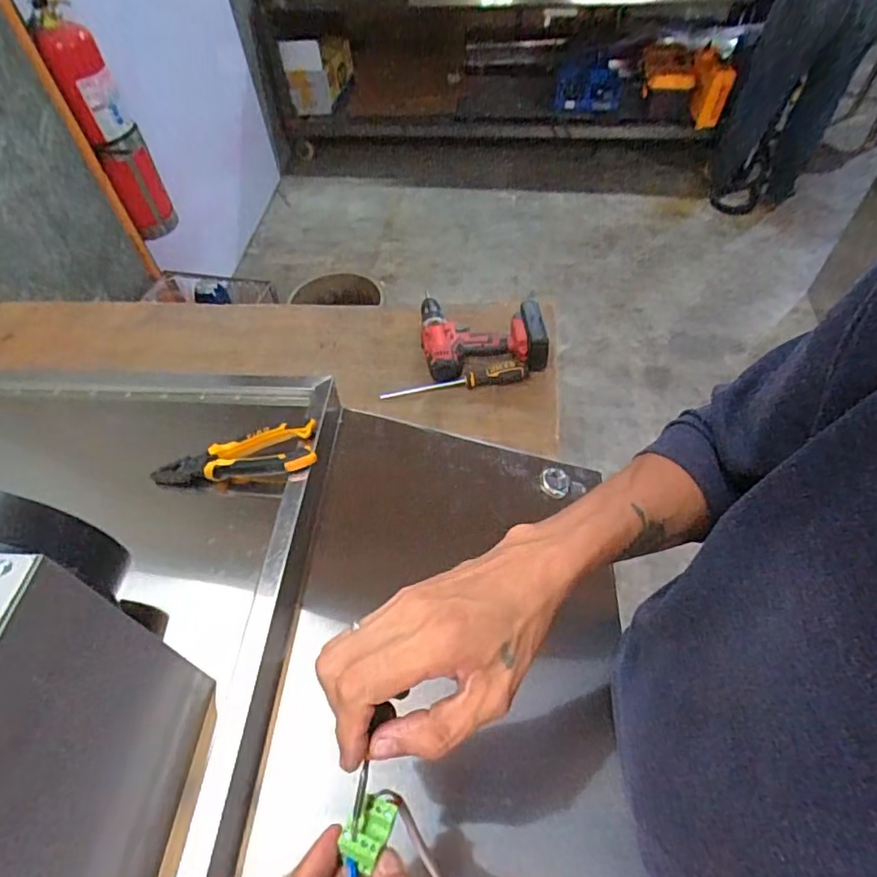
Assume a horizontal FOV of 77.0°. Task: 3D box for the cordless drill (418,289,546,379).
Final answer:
[{"bbox_3d":[0.074,-0.189,0.973,0.208,0.078,0.184,-8,53,-3],"label":"cordless drill"}]

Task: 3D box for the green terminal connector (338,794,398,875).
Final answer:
[{"bbox_3d":[-0.036,0.200,0.281,0.021,0.013,0.030,18,56,15],"label":"green terminal connector"}]

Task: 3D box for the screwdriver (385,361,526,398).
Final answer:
[{"bbox_3d":[0.028,-0.097,0.931,0.245,0.037,0.025,-7,53,-3],"label":"screwdriver"}]

